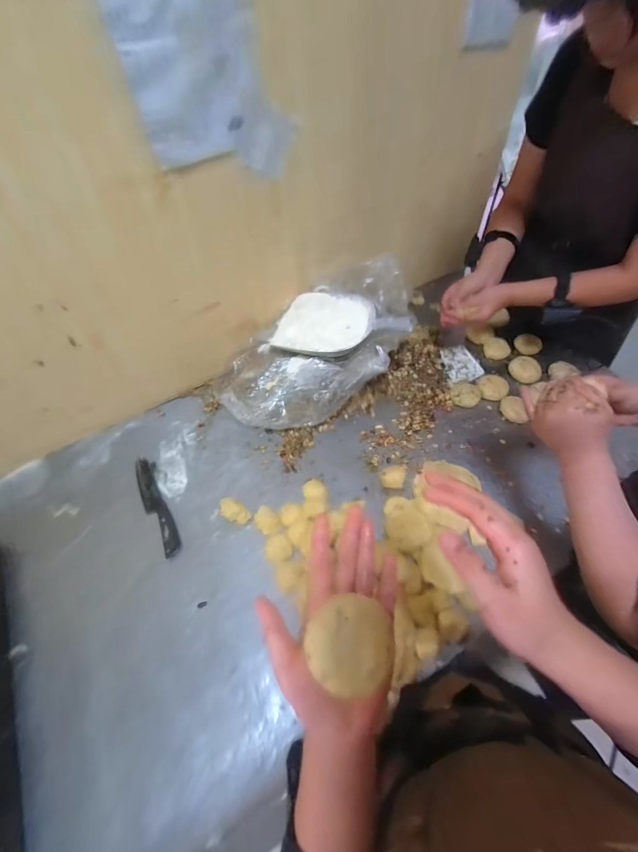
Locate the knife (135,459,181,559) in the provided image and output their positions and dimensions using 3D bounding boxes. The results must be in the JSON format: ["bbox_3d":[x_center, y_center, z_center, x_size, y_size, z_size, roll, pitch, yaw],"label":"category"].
[{"bbox_3d":[-0.340,0.159,0.754,0.047,0.008,0.246,-27,57,-14],"label":"knife"}]

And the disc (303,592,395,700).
[{"bbox_3d":[0.024,0.170,0.282,0.062,0.008,0.068,-6,79,-5],"label":"disc"}]

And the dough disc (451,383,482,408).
[{"bbox_3d":[0.343,-0.073,0.848,0.064,0.019,0.063,-2,54,3],"label":"dough disc"}]

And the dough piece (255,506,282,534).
[{"bbox_3d":[-0.099,0.186,0.708,0.041,0.029,0.066,-35,59,-19],"label":"dough piece"}]

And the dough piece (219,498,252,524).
[{"bbox_3d":[-0.166,0.170,0.714,0.059,0.040,0.033,24,60,20],"label":"dough piece"}]

